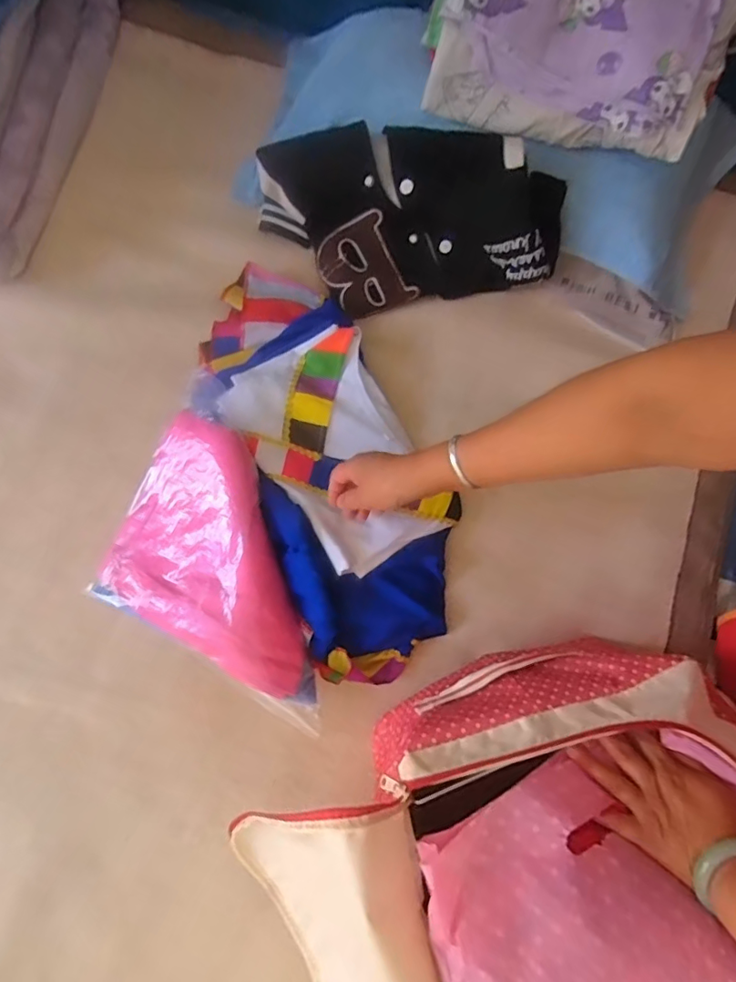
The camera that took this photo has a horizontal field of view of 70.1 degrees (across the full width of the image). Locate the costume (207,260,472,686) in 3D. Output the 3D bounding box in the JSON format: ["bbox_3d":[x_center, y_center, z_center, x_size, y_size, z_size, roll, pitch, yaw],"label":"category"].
[{"bbox_3d":[-0.040,-0.049,0.628,0.215,0.068,0.514,-20,77,-5],"label":"costume"}]

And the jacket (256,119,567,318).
[{"bbox_3d":[0.048,-0.344,0.680,0.389,0.089,0.214,5,114,4],"label":"jacket"}]

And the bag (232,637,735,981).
[{"bbox_3d":[0.147,0.367,0.451,0.444,0.181,0.388,-28,78,-7],"label":"bag"}]

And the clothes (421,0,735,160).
[{"bbox_3d":[0.249,-0.537,0.596,0.327,0.235,0.080,18,33,6],"label":"clothes"}]

